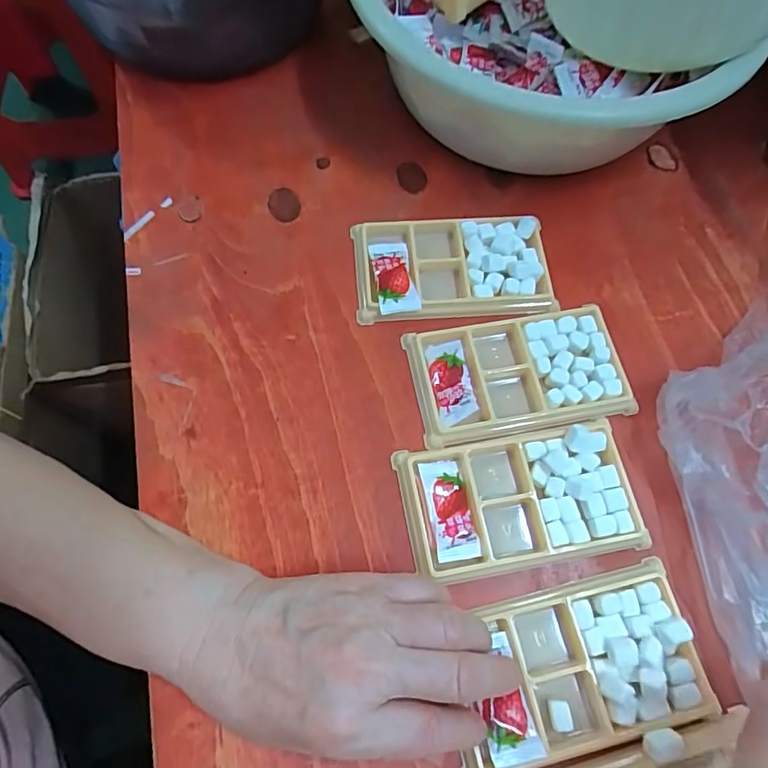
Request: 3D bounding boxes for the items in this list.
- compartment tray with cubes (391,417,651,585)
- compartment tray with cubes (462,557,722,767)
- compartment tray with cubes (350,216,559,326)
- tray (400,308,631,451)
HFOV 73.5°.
[{"bbox_3d":[0.079,0.067,0.302,0.133,0.015,0.076,-9,68,-5],"label":"compartment tray with cubes"},{"bbox_3d":[0.100,0.149,0.268,0.128,0.021,0.080,-11,68,-7],"label":"compartment tray with cubes"},{"bbox_3d":[0.048,-0.080,0.360,0.134,0.017,0.076,-1,67,-2],"label":"compartment tray with cubes"},{"bbox_3d":[0.087,-0.006,0.332,0.133,0.016,0.076,-9,68,-6],"label":"tray"}]

